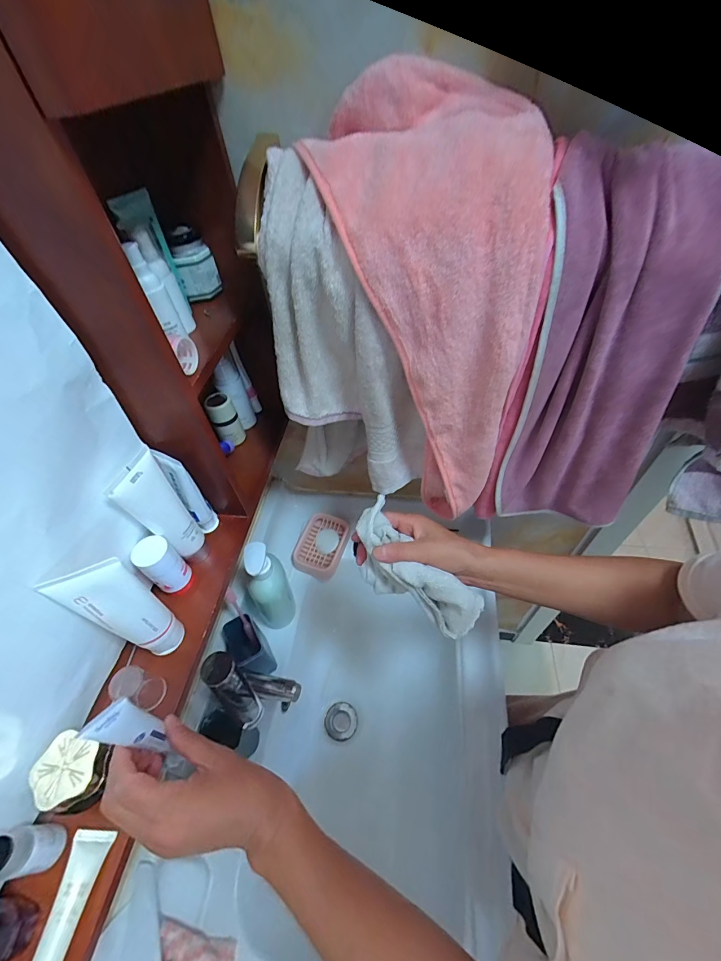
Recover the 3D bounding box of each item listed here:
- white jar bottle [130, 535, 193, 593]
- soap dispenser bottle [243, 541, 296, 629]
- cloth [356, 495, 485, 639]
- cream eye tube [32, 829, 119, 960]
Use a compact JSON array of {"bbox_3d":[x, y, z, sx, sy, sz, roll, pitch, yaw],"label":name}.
[{"bbox_3d":[-0.215,0.092,0.413,0.031,0.067,0.036,29,58,25],"label":"white jar bottle"},{"bbox_3d":[-0.148,0.181,0.634,0.052,0.208,0.081,18,54,19],"label":"soap dispenser bottle"},{"bbox_3d":[0.057,0.103,0.421,0.165,0.061,0.064,43,62,2],"label":"cloth"},{"bbox_3d":[-0.217,0.327,0.266,0.023,0.018,0.118,2,51,7],"label":"cream eye tube"}]

